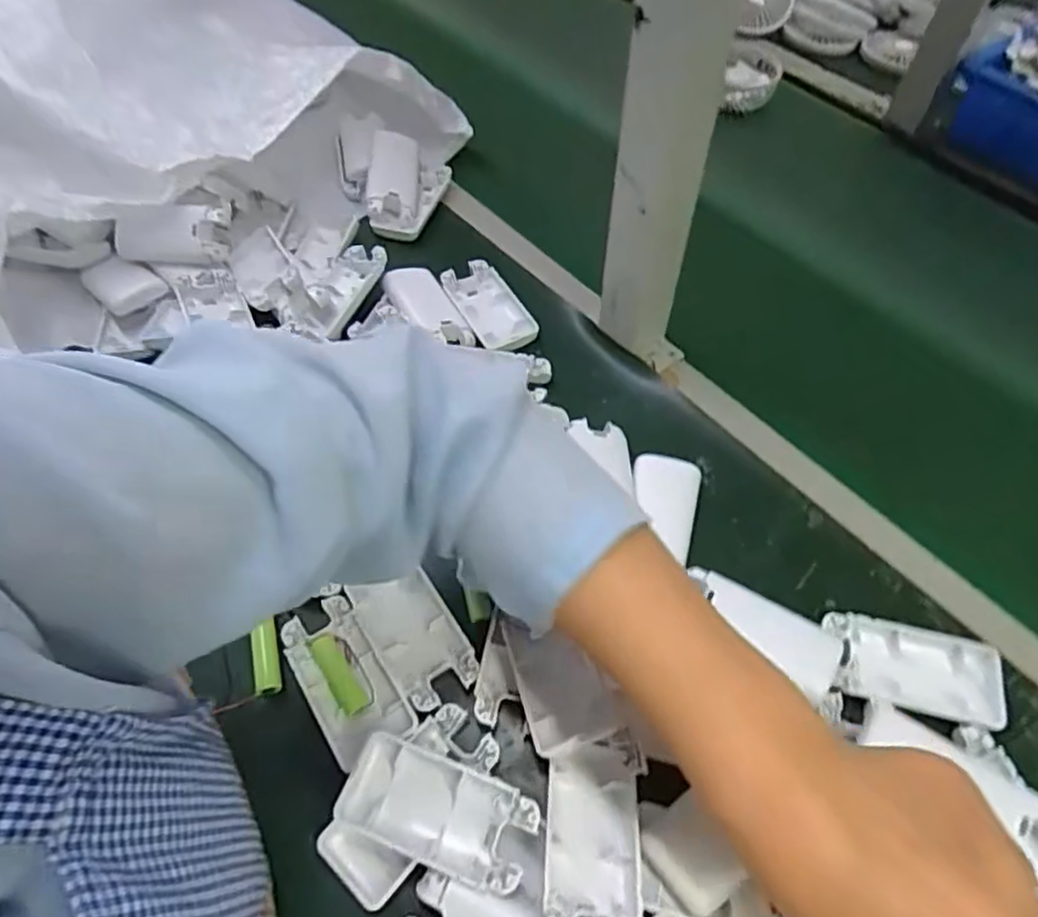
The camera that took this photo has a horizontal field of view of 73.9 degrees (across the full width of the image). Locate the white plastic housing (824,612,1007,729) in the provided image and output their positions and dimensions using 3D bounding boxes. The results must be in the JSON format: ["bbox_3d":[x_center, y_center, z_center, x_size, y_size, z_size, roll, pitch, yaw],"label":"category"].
[{"bbox_3d":[0.221,0.119,0.390,0.092,0.015,0.049,13,59,9],"label":"white plastic housing"}]

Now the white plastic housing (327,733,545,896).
[{"bbox_3d":[-0.041,0.175,0.343,0.096,0.022,0.046,17,59,12],"label":"white plastic housing"}]

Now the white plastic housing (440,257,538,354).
[{"bbox_3d":[-0.023,-0.121,0.547,0.043,0.010,0.091,-26,60,-14],"label":"white plastic housing"}]

